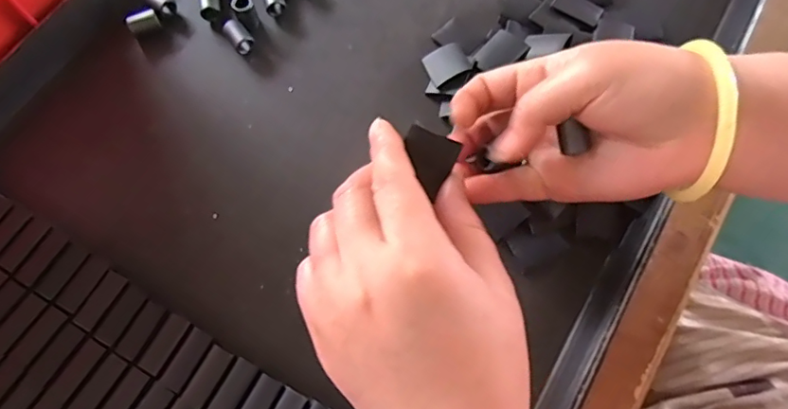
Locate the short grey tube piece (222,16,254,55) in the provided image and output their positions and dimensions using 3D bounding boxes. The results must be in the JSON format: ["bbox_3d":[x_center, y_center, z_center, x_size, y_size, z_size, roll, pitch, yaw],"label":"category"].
[{"bbox_3d":[-0.105,-0.112,0.367,0.014,0.013,0.024,-40,73,-13],"label":"short grey tube piece"}]

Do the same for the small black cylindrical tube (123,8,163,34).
[{"bbox_3d":[-0.168,-0.123,0.365,0.021,0.011,0.010,-23,70,-8],"label":"small black cylindrical tube"}]

